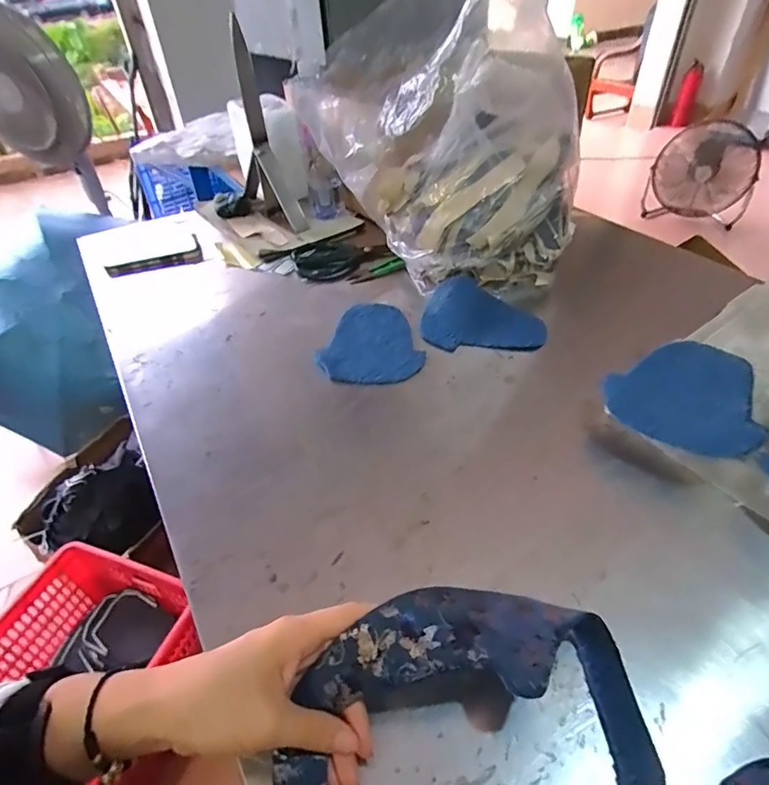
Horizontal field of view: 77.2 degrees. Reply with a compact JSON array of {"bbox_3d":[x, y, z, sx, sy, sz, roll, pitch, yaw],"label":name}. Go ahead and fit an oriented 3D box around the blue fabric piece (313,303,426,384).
[{"bbox_3d":[-0.025,-0.065,0.596,0.121,0.004,0.160,-13,43,-9],"label":"blue fabric piece"}]

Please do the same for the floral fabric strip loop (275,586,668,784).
[{"bbox_3d":[0.049,0.210,0.257,0.209,0.056,0.197,-3,42,3],"label":"floral fabric strip loop"}]

